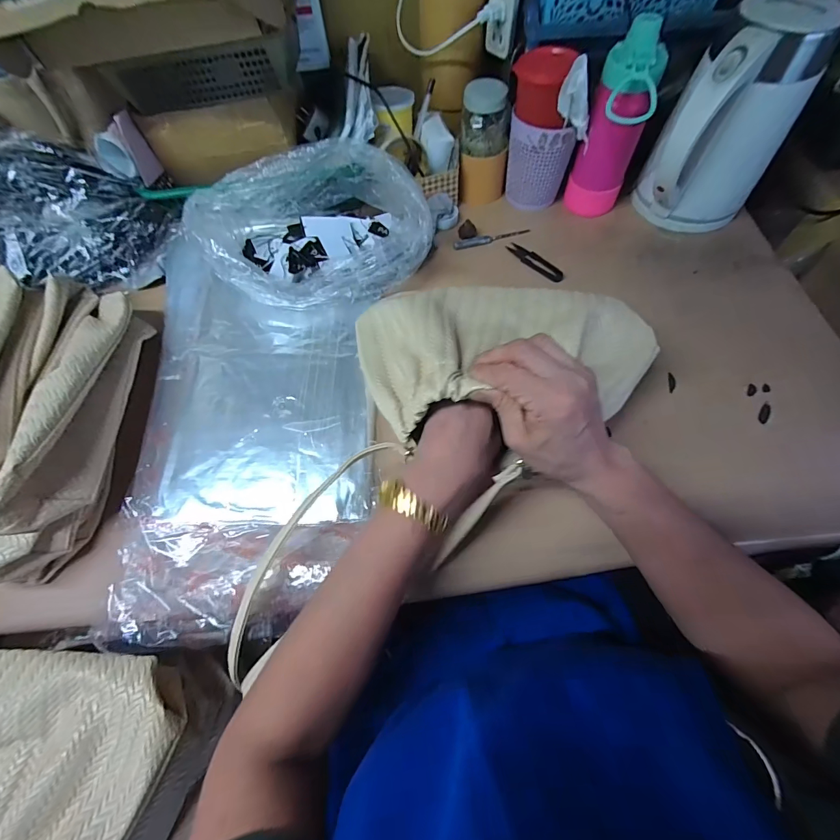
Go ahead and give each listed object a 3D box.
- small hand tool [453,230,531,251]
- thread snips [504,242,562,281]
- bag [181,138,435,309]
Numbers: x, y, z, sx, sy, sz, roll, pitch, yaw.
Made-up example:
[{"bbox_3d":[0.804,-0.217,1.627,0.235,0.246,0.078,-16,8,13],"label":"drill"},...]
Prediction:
[{"bbox_3d":[0.109,-0.275,0.577,0.117,0.011,0.015,-17,64,-6],"label":"small hand tool"},{"bbox_3d":[0.164,-0.229,0.552,0.025,0.004,0.097,-39,68,-16],"label":"thread snips"},{"bbox_3d":[-0.141,-0.249,0.508,0.279,0.120,0.187,-20,64,-7],"label":"bag"}]

